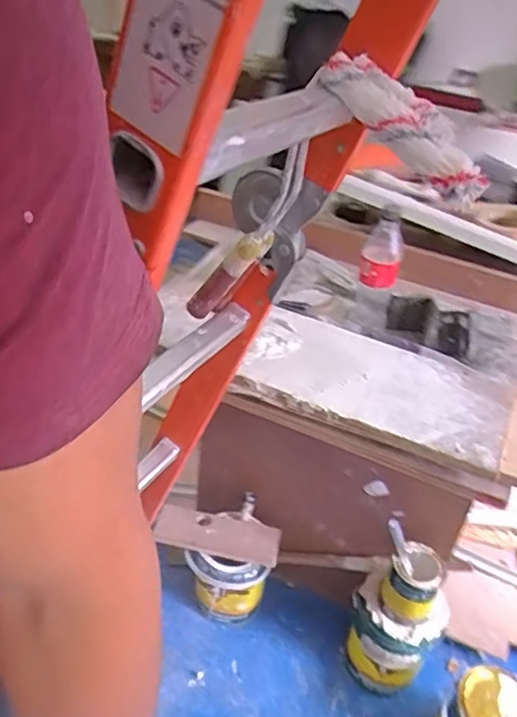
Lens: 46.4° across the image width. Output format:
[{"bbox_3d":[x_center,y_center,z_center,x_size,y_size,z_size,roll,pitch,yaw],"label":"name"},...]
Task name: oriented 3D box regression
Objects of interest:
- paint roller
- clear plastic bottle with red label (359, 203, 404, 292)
[{"bbox_3d":[0.038,-0.127,0.583,0.162,0.321,0.070,47,42,-6],"label":"paint roller"},{"bbox_3d":[0.205,-0.181,0.996,0.061,0.121,0.072,12,33,5],"label":"clear plastic bottle with red label"}]

